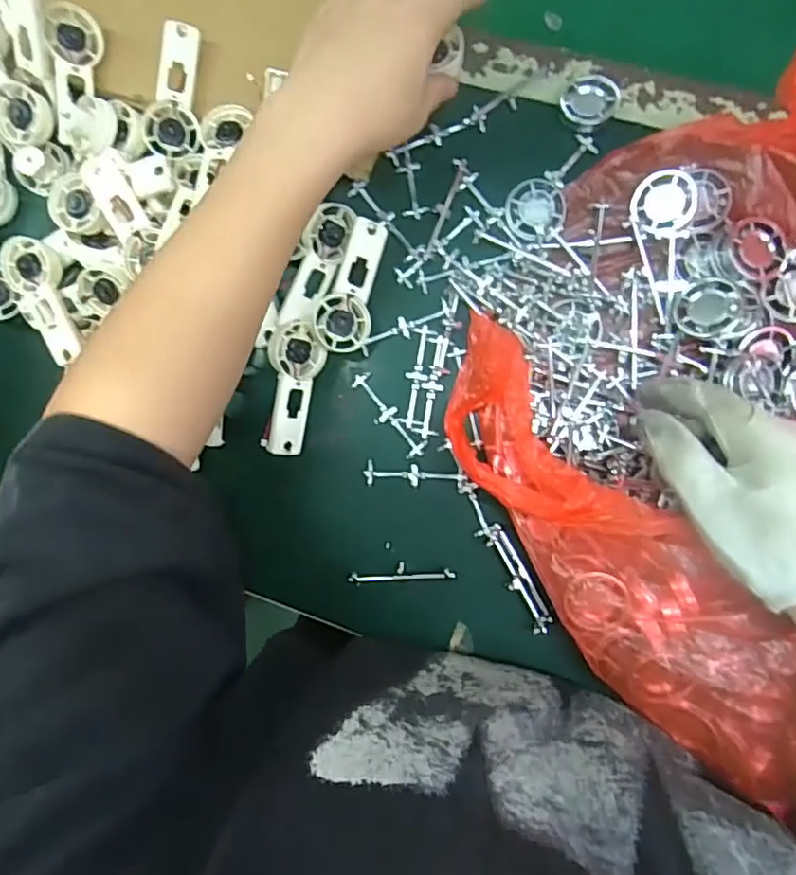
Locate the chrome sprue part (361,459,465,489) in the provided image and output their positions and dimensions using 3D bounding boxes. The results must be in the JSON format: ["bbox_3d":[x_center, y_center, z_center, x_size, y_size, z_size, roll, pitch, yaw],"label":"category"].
[{"bbox_3d":[0.012,0.027,0.411,0.072,0.004,0.016,2,88,8],"label":"chrome sprue part"}]

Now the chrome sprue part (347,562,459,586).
[{"bbox_3d":[0.002,0.096,0.408,0.074,0.009,0.012,-6,87,7],"label":"chrome sprue part"}]

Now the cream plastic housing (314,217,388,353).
[{"bbox_3d":[-0.033,-0.107,0.408,0.036,0.018,0.092,10,91,-17],"label":"cream plastic housing"}]

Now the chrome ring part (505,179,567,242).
[{"bbox_3d":[0.094,-0.157,0.399,0.039,0.010,0.042,0,88,7],"label":"chrome ring part"}]

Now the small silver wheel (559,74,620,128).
[{"bbox_3d":[0.131,-0.230,0.399,0.037,0.009,0.032,20,91,8],"label":"small silver wheel"}]

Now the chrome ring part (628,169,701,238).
[{"bbox_3d":[0.173,-0.154,0.381,0.039,0.011,0.039,3,98,24],"label":"chrome ring part"}]

